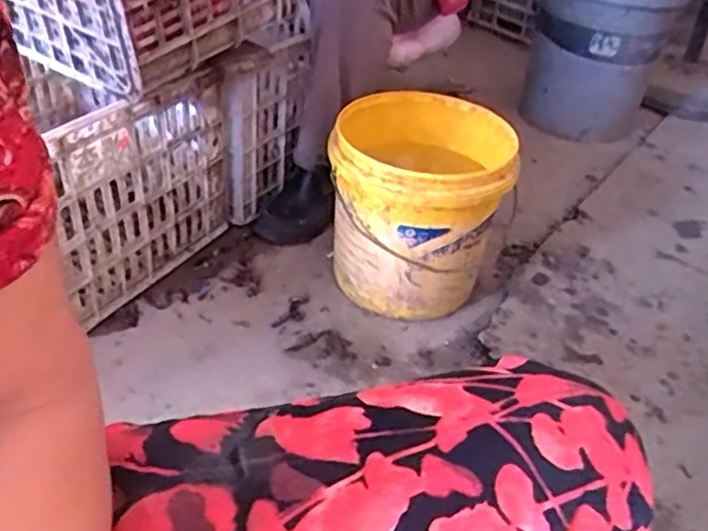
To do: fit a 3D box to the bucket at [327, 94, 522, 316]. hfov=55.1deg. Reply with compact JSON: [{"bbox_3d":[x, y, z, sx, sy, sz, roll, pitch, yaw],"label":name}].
[{"bbox_3d":[0.091,-0.086,1.050,0.255,0.265,0.268,3,37,-2],"label":"bucket"}]

